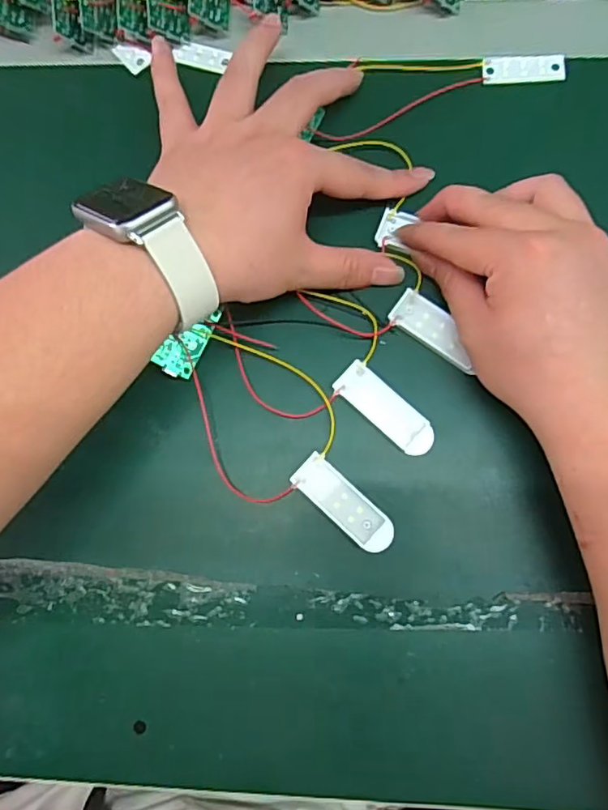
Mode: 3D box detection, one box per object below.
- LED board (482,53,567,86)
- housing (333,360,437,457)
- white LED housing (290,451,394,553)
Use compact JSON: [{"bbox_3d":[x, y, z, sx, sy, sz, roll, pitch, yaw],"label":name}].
[{"bbox_3d":[0.128,-0.195,0.336,0.047,0.004,0.015,0,105,6],"label":"LED board"},{"bbox_3d":[0.043,0.002,0.300,0.057,0.004,0.020,43,85,9],"label":"housing"},{"bbox_3d":[0.021,0.050,0.293,0.058,0.004,0.020,42,85,9],"label":"white LED housing"}]

